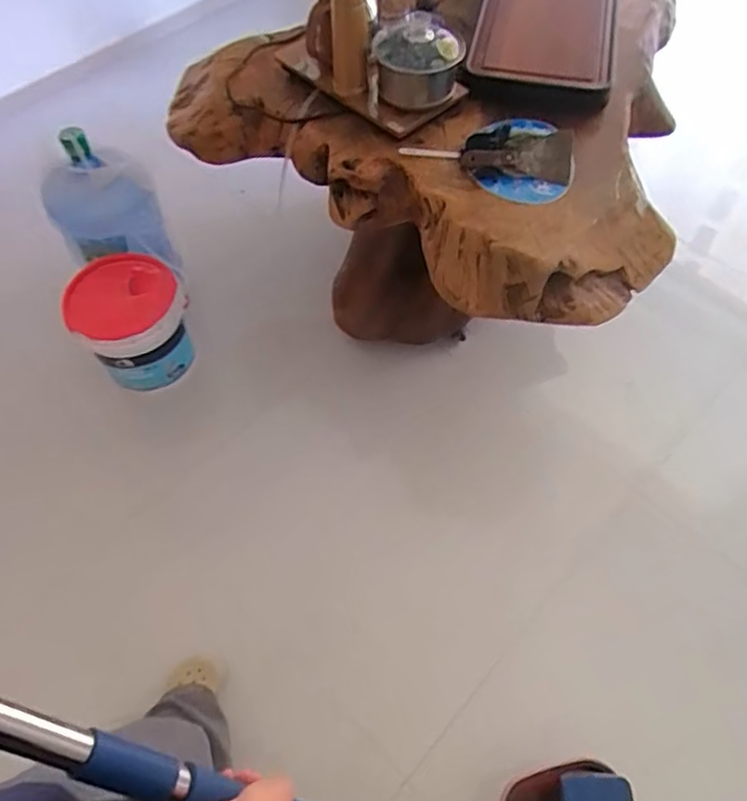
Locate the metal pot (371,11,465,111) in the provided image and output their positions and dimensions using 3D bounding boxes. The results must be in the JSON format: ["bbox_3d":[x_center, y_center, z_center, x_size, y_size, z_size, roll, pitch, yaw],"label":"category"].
[{"bbox_3d":[0.085,-0.642,1.211,0.167,0.147,0.140,2,57,3],"label":"metal pot"}]

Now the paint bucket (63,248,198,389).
[{"bbox_3d":[-0.583,-0.189,1.562,0.252,0.244,0.261,-23,59,-13],"label":"paint bucket"}]

